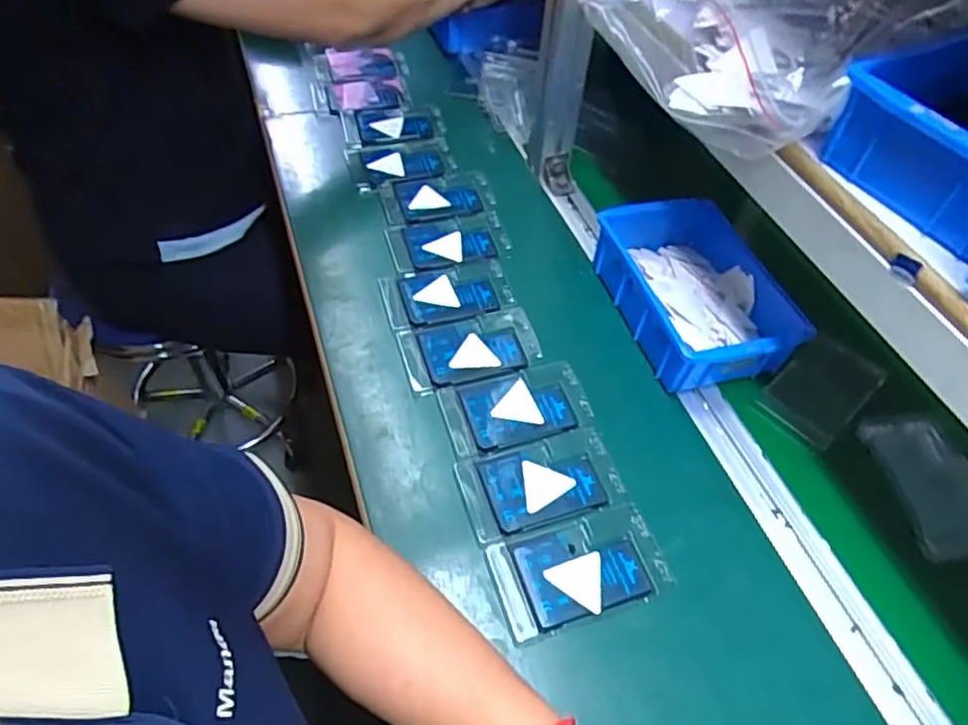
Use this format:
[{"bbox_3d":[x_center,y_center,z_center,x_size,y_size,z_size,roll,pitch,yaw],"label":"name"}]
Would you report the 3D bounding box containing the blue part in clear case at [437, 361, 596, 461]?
[{"bbox_3d":[0.029,0.041,0.582,0.126,0.021,0.075,-10,51,-12],"label":"blue part in clear case"}]

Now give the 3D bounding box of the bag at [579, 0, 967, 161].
[{"bbox_3d":[0.257,-0.249,0.470,0.313,0.121,0.169,-18,55,-19],"label":"bag"}]

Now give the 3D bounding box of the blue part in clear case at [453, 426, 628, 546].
[{"bbox_3d":[0.046,0.099,0.535,0.126,0.014,0.076,-10,51,-13],"label":"blue part in clear case"}]

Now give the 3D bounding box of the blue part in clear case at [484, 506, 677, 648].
[{"bbox_3d":[0.072,0.155,0.489,0.126,0.009,0.075,-12,51,-14],"label":"blue part in clear case"}]

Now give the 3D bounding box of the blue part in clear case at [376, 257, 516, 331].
[{"bbox_3d":[-0.038,-0.068,0.662,0.125,0.022,0.077,-8,50,-11],"label":"blue part in clear case"}]

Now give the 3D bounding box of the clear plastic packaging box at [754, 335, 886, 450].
[{"bbox_3d":[0.313,0.023,0.601,0.123,0.014,0.072,-34,59,-29],"label":"clear plastic packaging box"}]

